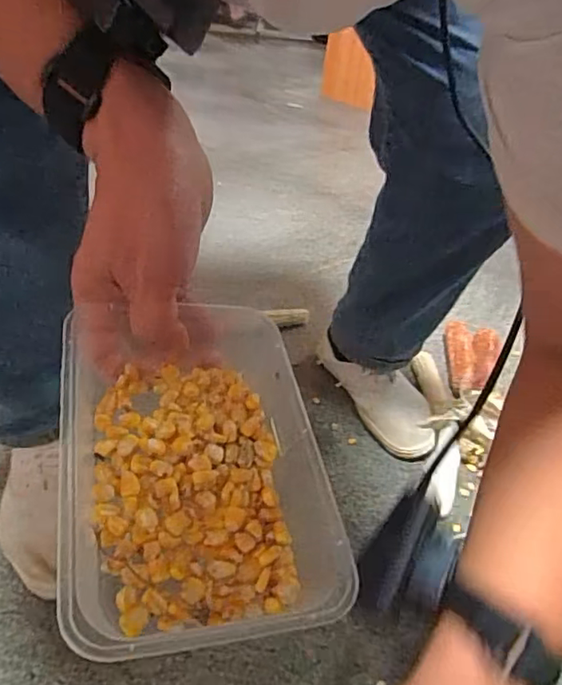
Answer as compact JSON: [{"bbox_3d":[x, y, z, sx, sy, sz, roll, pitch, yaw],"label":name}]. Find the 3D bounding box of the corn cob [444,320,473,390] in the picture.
[{"bbox_3d":[0.280,0.016,0.869,0.035,0.031,0.160,11,35,5],"label":"corn cob"}]

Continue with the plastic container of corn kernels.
[{"bbox_3d":[-0.042,0.049,0.261,0.119,0.049,0.180,-5,36,-18],"label":"plastic container of corn kernels"}]

